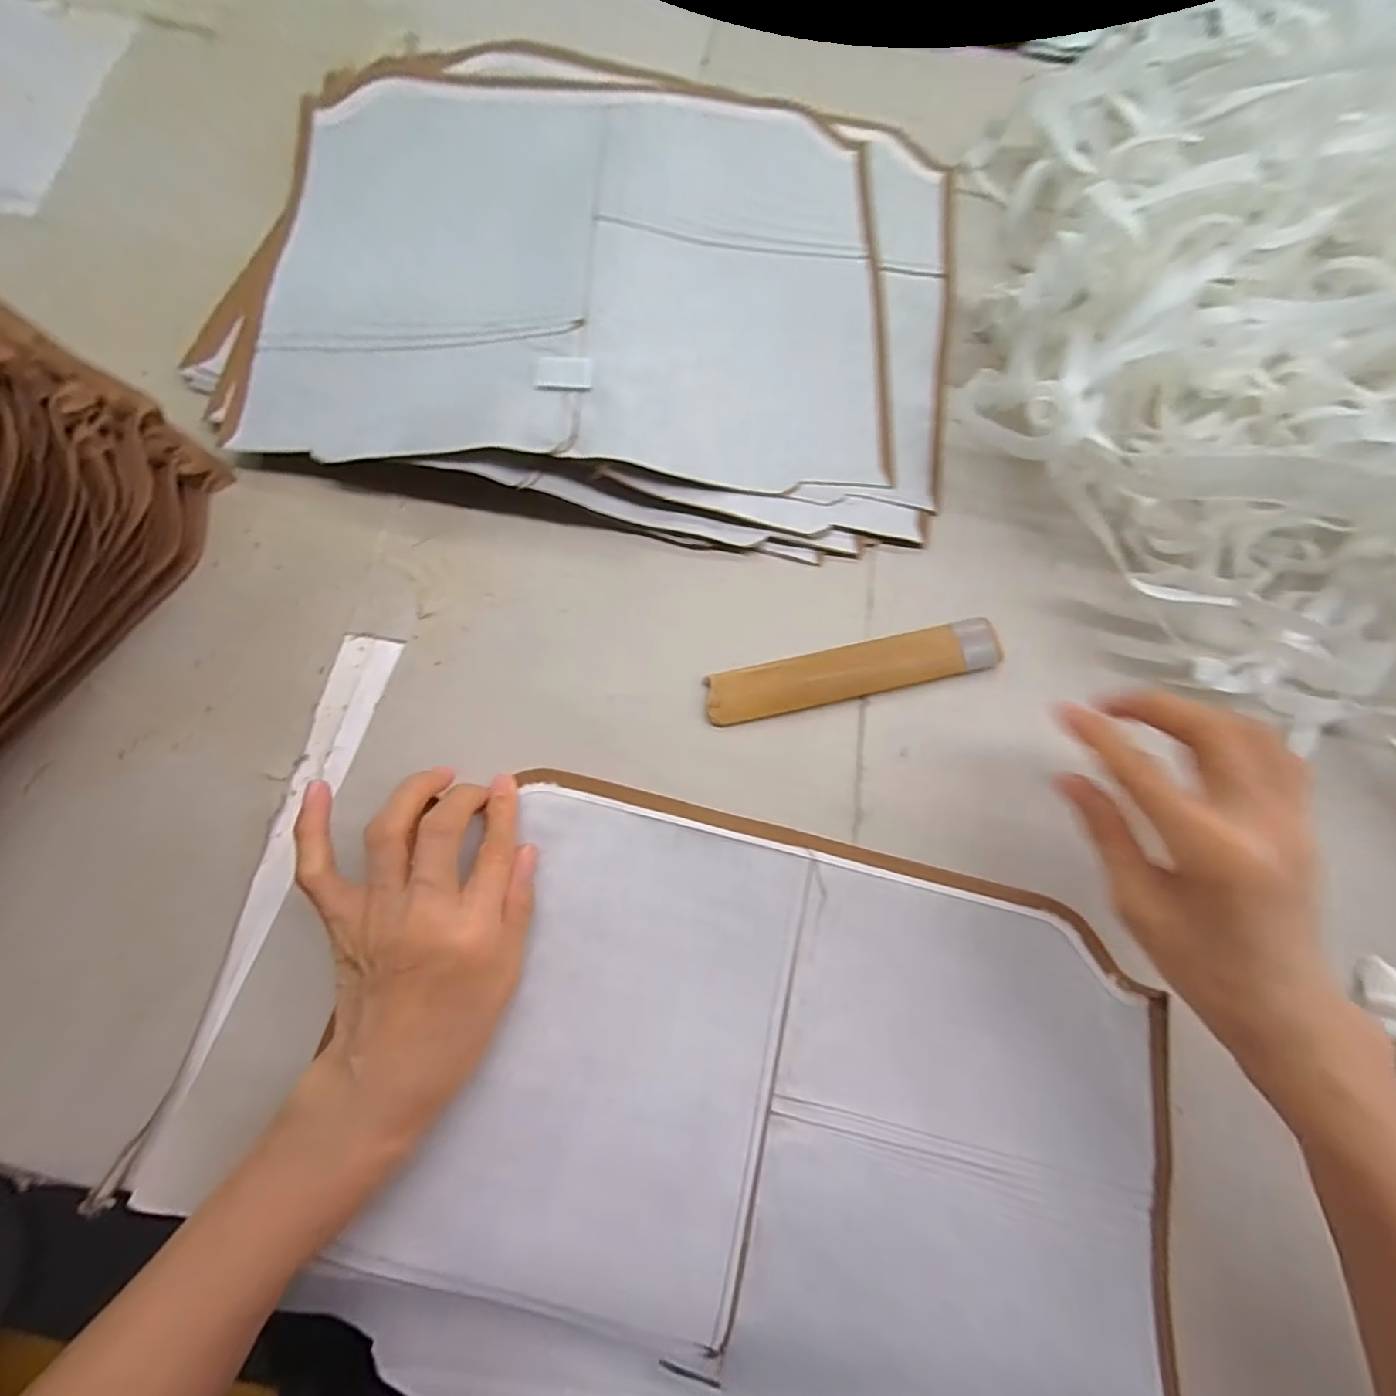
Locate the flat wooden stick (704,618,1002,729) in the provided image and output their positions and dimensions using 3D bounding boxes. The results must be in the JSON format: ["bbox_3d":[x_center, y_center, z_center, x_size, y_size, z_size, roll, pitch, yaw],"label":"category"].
[{"bbox_3d":[0.090,-0.016,0.341,0.170,0.010,0.031,-12,75,-5],"label":"flat wooden stick"}]

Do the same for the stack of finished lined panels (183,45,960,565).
[{"bbox_3d":[-0.060,-0.281,0.388,0.454,0.038,0.345,11,75,1],"label":"stack of finished lined panels"}]

